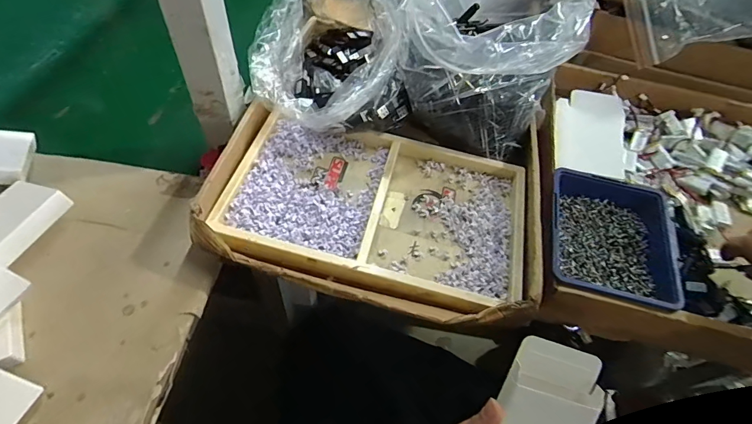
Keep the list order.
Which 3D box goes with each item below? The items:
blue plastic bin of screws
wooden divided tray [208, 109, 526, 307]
[{"bbox_3d":[0.242,0.031,0.425,0.124,0.041,0.141,15,56,6],"label":"blue plastic bin of screws"},{"bbox_3d":[0.005,-0.014,0.459,0.318,0.031,0.187,12,55,4],"label":"wooden divided tray"}]

